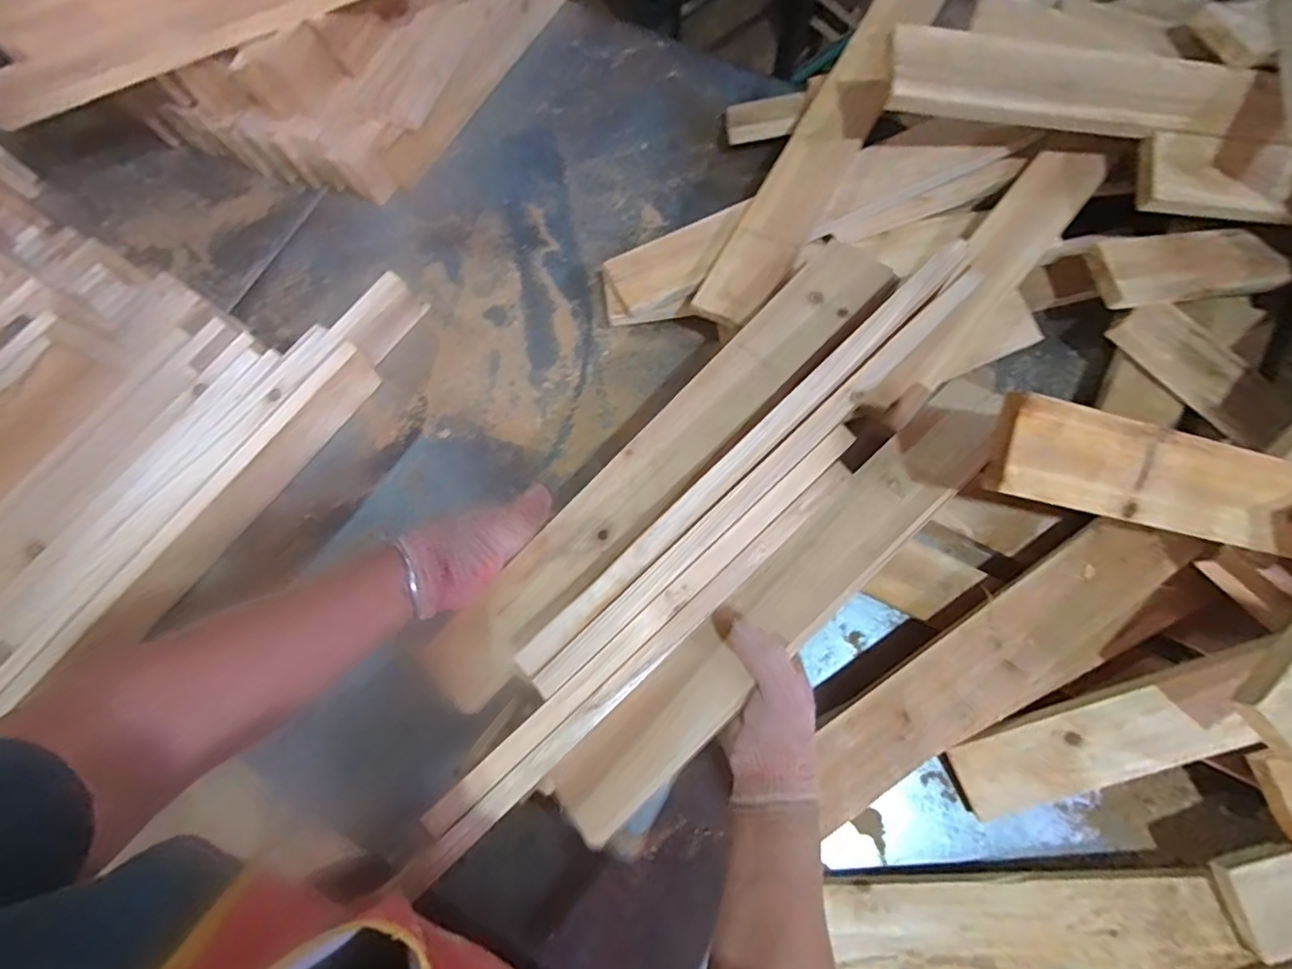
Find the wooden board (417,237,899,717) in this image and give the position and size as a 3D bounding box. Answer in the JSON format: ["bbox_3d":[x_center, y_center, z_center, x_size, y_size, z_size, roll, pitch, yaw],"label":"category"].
[{"bbox_3d":[0.014,-0.020,0.491,0.074,0.020,0.515,43,84,13],"label":"wooden board"}]

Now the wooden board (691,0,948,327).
[{"bbox_3d":[0.198,-0.378,0.617,0.075,0.026,0.499,28,77,10],"label":"wooden board"}]

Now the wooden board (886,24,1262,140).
[{"bbox_3d":[0.409,-0.381,0.543,0.361,0.017,0.075,0,100,-7],"label":"wooden board"}]

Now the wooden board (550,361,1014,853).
[{"bbox_3d":[0.126,0.086,0.469,0.492,0.021,0.072,-43,54,-8],"label":"wooden board"}]

